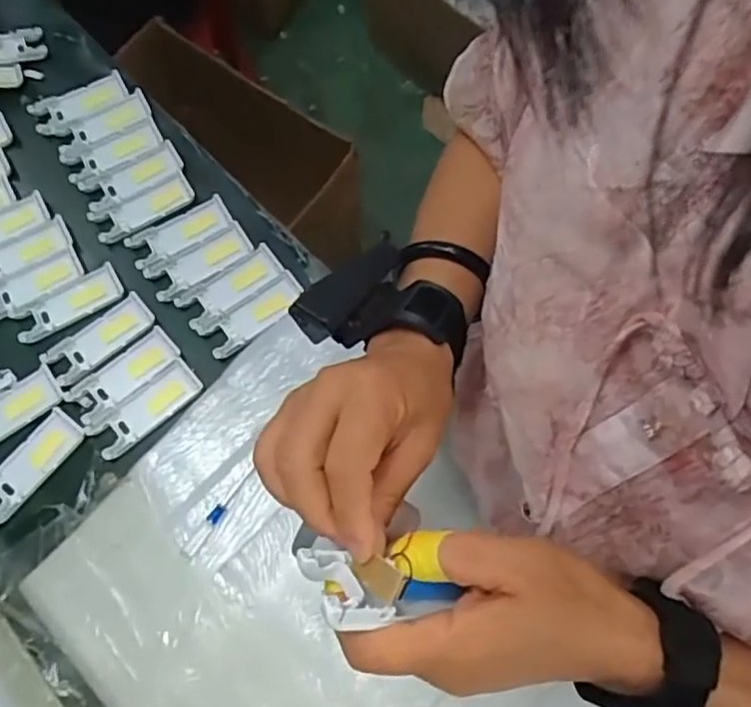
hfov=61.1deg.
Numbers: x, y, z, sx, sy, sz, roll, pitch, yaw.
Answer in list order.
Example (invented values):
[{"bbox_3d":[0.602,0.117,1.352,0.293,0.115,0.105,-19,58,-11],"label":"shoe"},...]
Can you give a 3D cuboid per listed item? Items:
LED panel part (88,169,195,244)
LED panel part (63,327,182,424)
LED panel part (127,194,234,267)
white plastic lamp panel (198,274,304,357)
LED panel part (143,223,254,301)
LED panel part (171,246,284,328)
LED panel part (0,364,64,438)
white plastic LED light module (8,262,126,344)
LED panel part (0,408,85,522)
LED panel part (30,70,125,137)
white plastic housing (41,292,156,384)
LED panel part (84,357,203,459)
[{"bbox_3d":[-0.241,-0.153,0.657,0.104,0.012,0.045,-29,72,-11],"label":"LED panel part"},{"bbox_3d":[-0.236,0.019,0.596,0.104,0.006,0.042,-40,74,-14],"label":"LED panel part"},{"bbox_3d":[-0.200,-0.127,0.644,0.104,0.008,0.041,-32,72,-11],"label":"LED panel part"},{"bbox_3d":[-0.117,-0.039,0.612,0.102,0.005,0.041,-34,73,-12],"label":"white plastic lamp panel"},{"bbox_3d":[-0.177,-0.094,0.638,0.104,0.005,0.042,-33,72,-12],"label":"LED panel part"},{"bbox_3d":[-0.143,-0.067,0.624,0.103,0.008,0.040,-35,73,-12],"label":"LED panel part"},{"bbox_3d":[-0.338,0.053,0.580,0.102,0.004,0.043,-33,72,-12],"label":"LED panel part"},{"bbox_3d":[-0.300,-0.050,0.621,0.104,0.007,0.044,-26,71,-10],"label":"white plastic LED light module"},{"bbox_3d":[-0.307,0.098,0.562,0.042,0.004,0.104,35,73,13],"label":"LED panel part"},{"bbox_3d":[-0.328,-0.279,0.703,0.104,0.008,0.046,-29,72,-11],"label":"LED panel part"},{"bbox_3d":[-0.262,-0.015,0.606,0.103,0.004,0.041,-38,74,-13],"label":"white plastic housing"},{"bbox_3d":[-0.211,0.050,0.585,0.103,0.010,0.042,-39,74,-13],"label":"LED panel part"}]

